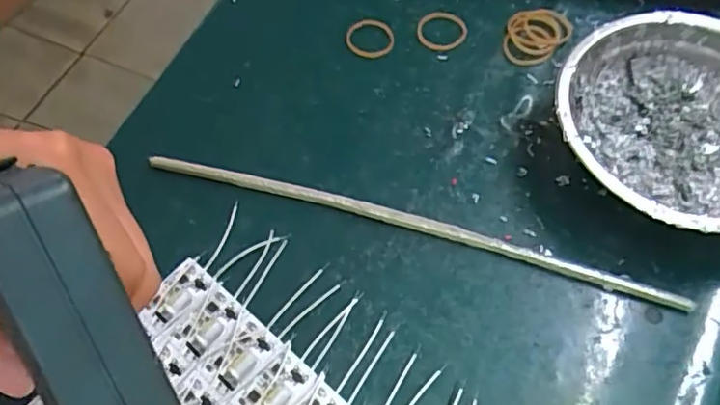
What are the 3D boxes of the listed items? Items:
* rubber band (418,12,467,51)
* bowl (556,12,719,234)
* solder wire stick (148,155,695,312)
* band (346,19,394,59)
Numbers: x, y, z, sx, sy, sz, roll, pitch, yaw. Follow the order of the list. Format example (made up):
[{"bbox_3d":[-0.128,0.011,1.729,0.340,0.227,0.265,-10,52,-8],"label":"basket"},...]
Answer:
[{"bbox_3d":[0.051,-0.105,0.364,0.031,0.007,0.028,6,61,5],"label":"rubber band"},{"bbox_3d":[0.164,-0.035,0.300,0.122,0.041,0.122,-1,61,2],"label":"bowl"},{"bbox_3d":[0.022,0.011,0.302,0.278,0.007,0.010,15,63,10],"label":"solder wire stick"},{"bbox_3d":[0.007,-0.102,0.363,0.029,0.008,0.028,-1,61,2],"label":"band"}]

